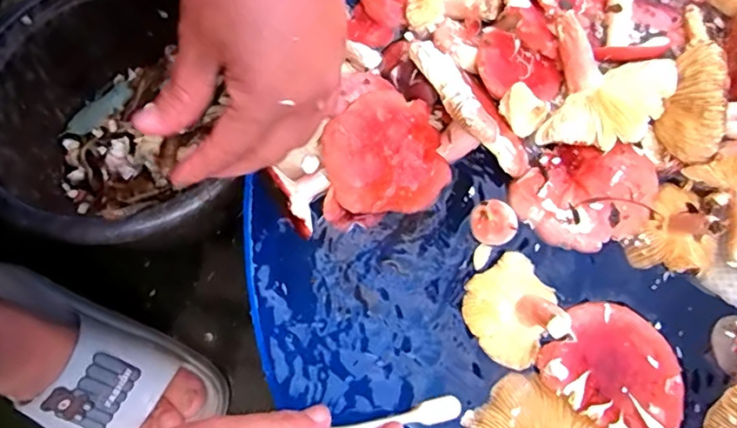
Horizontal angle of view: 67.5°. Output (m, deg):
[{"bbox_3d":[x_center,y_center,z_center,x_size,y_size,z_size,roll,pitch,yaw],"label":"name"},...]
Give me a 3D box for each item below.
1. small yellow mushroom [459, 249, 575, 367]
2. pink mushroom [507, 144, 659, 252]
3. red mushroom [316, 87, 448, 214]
[{"bbox_3d":[0.093,0.058,0.343,0.058,0.037,0.061,0,72,-1],"label":"small yellow mushroom"},{"bbox_3d":[0.148,-0.012,0.375,0.097,0.019,0.069,1,72,-1],"label":"pink mushroom"},{"bbox_3d":[0.010,-0.042,0.374,0.080,0.032,0.080,0,72,-1],"label":"red mushroom"}]

